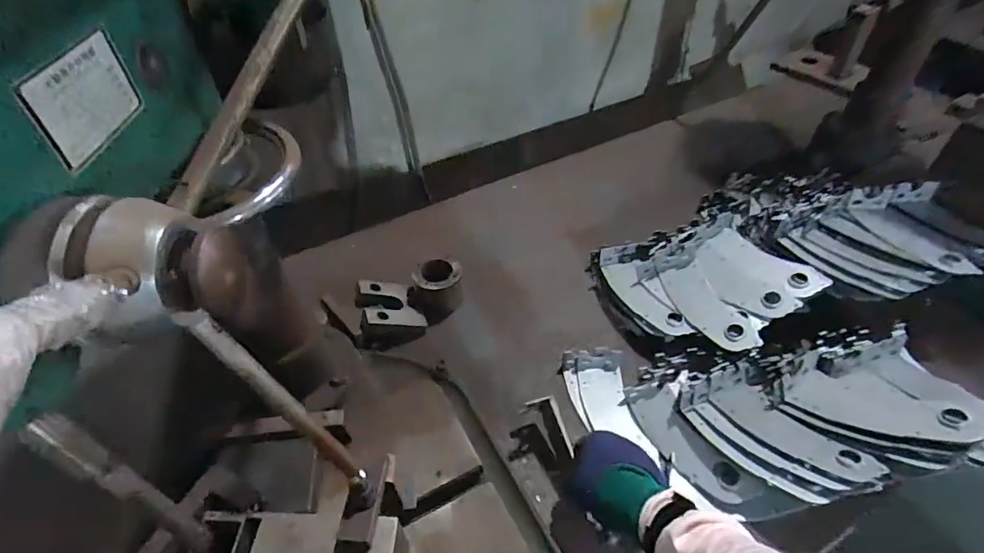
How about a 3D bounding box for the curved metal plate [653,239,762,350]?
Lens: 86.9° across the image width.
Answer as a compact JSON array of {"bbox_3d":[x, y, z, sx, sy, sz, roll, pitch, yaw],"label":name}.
[{"bbox_3d":[0.303,0.030,0.756,0.069,0.011,0.192,-29,52,10],"label":"curved metal plate"}]

